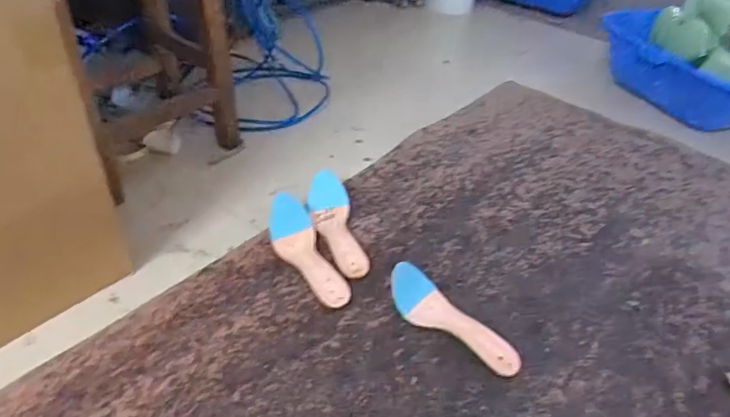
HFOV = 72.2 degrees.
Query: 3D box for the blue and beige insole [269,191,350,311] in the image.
[{"bbox_3d":[-0.099,0.068,0.828,0.075,0.052,0.237,-15,44,-23],"label":"blue and beige insole"}]

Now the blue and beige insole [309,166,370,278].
[{"bbox_3d":[-0.051,0.026,0.878,0.077,0.061,0.218,-6,41,-14],"label":"blue and beige insole"}]

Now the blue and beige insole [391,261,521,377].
[{"bbox_3d":[0.129,0.159,0.727,0.217,0.048,0.070,36,47,14],"label":"blue and beige insole"}]

